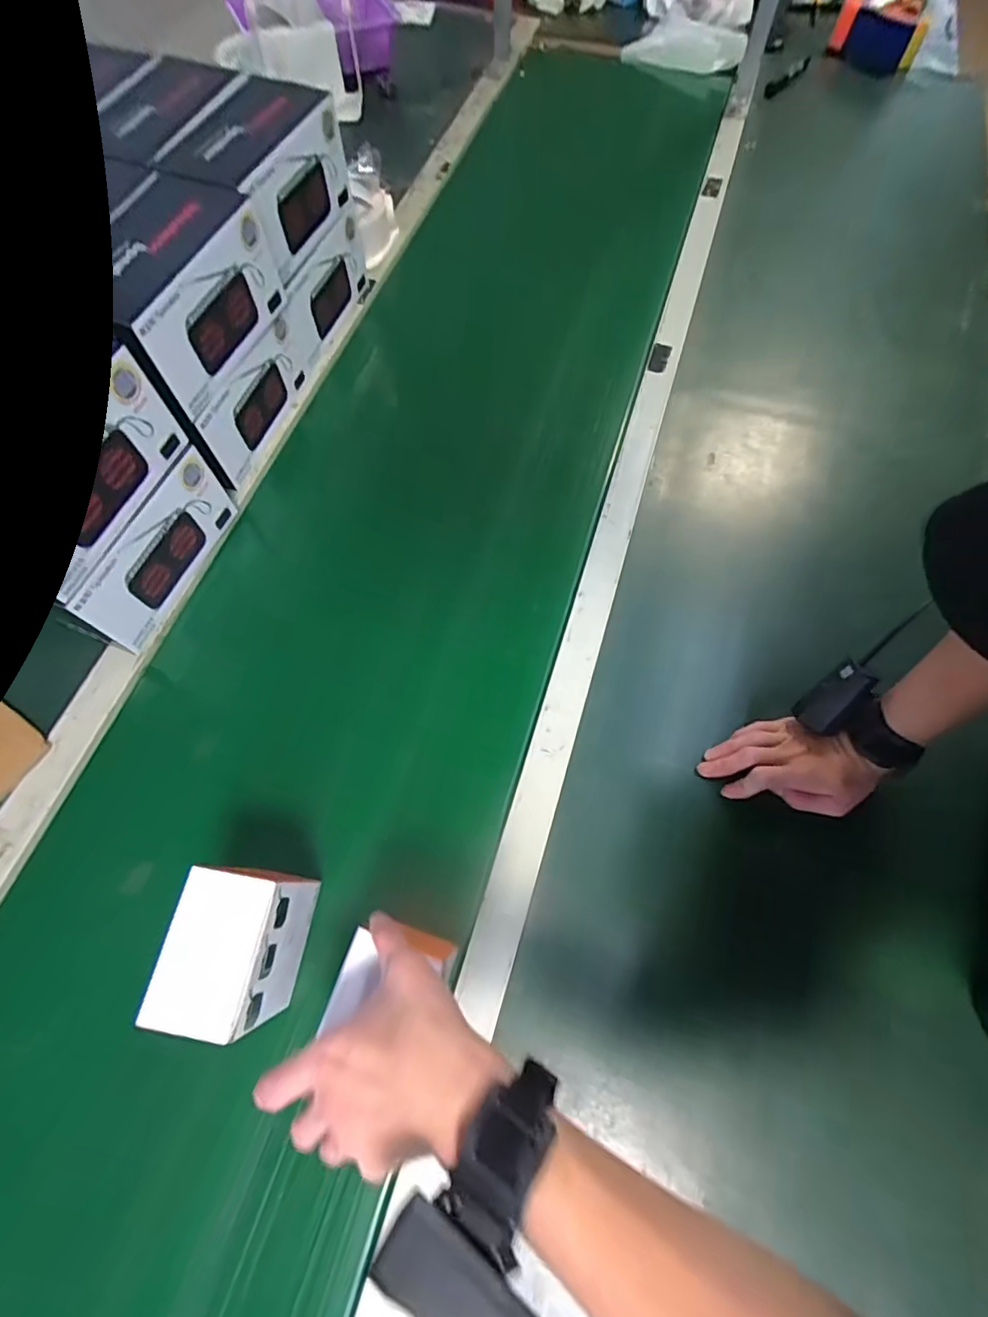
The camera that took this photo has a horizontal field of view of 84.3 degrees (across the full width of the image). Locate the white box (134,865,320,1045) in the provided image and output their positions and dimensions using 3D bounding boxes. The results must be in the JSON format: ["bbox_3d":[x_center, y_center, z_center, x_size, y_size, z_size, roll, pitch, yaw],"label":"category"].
[{"bbox_3d":[-0.186,0.210,0.405,0.069,0.091,0.100,10,68,4],"label":"white box"}]

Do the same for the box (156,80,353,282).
[{"bbox_3d":[-0.252,-0.536,0.609,0.108,0.107,0.191,20,69,8],"label":"box"}]

